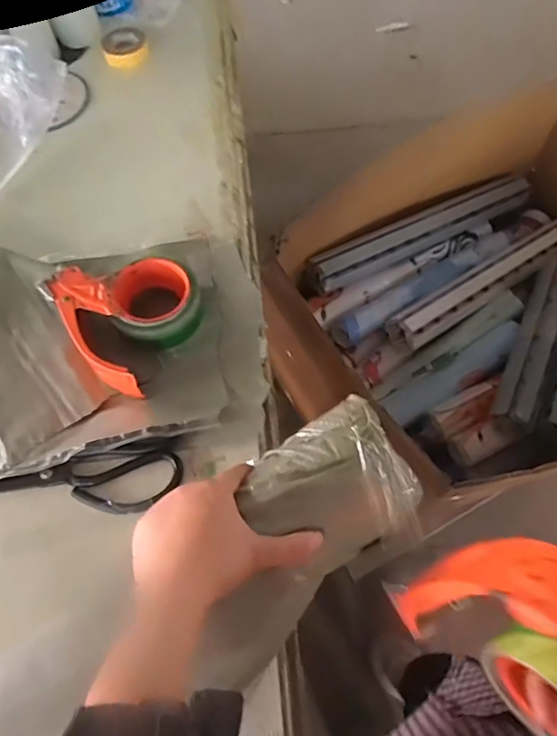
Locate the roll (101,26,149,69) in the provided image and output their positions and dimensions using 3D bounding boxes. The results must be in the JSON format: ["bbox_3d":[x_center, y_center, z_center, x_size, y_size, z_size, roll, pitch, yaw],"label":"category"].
[{"bbox_3d":[-0.229,-0.481,0.795,0.065,0.019,0.063,0,63,-1],"label":"roll"}]

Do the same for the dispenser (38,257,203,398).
[{"bbox_3d":[-0.150,-0.058,0.556,0.139,0.054,0.151,-1,63,2],"label":"dispenser"}]

